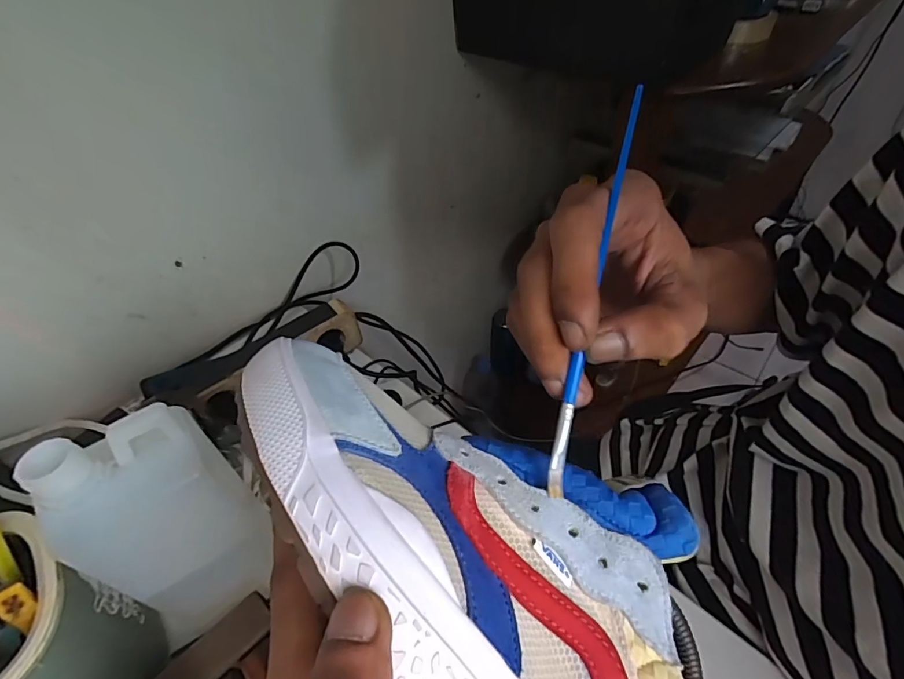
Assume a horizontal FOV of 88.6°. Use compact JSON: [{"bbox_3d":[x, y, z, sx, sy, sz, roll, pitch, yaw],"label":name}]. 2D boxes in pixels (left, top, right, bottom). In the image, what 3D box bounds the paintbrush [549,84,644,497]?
[{"bbox_3d":[0.057,-0.015,0.186,0.007,0.163,0.006,12,8,16],"label":"paintbrush"}]

